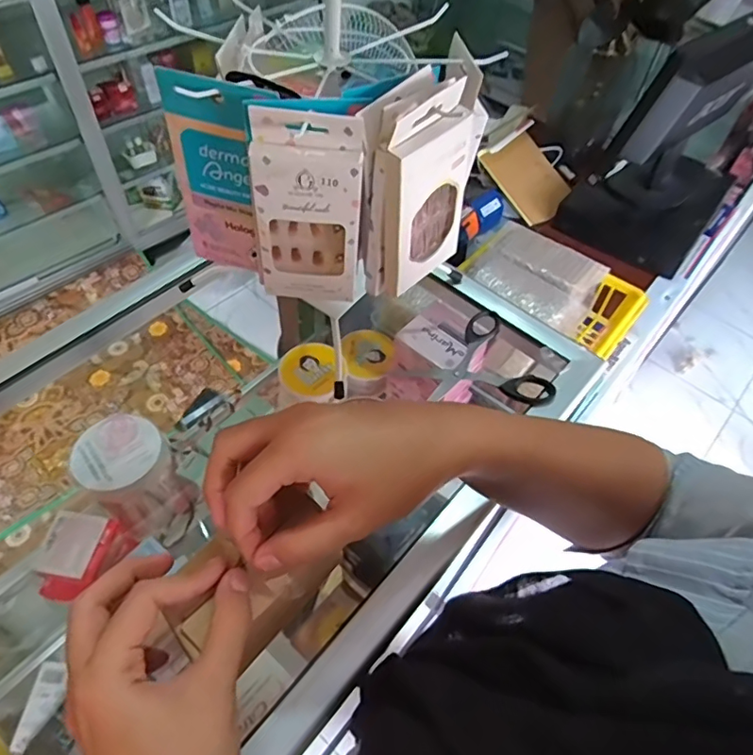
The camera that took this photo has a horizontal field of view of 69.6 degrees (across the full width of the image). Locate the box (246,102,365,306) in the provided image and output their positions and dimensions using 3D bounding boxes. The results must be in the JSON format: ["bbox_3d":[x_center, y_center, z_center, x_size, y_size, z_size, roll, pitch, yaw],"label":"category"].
[{"bbox_3d":[-0.045,-0.110,0.367,0.073,0.135,0.017,3,53,-2],"label":"box"}]

